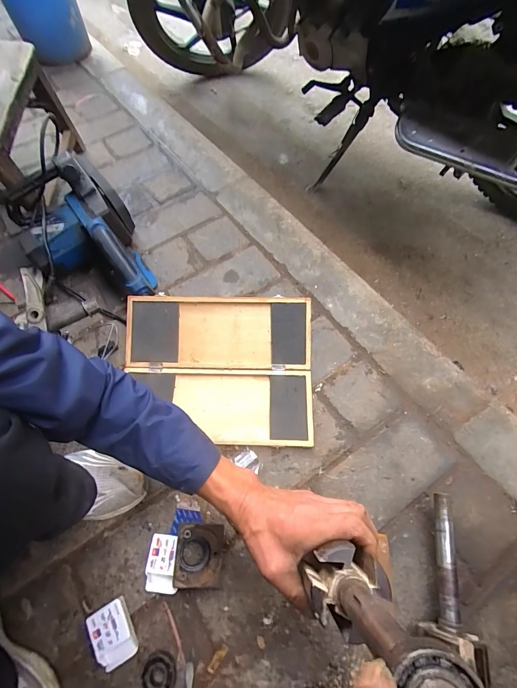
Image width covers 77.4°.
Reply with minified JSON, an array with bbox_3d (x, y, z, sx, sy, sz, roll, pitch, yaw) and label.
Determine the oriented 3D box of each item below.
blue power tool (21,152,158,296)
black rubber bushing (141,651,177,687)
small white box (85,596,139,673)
[{"bbox_3d":[-0.380,-0.221,0.703,0.221,0.156,0.374,-27,65,-11],"label":"blue power tool"},{"bbox_3d":[-0.133,0.448,0.436,0.045,0.016,0.046,-1,63,2],"label":"black rubber bushing"},{"bbox_3d":[-0.207,0.413,0.458,0.051,0.021,0.072,-31,65,-13],"label":"small white box"}]

